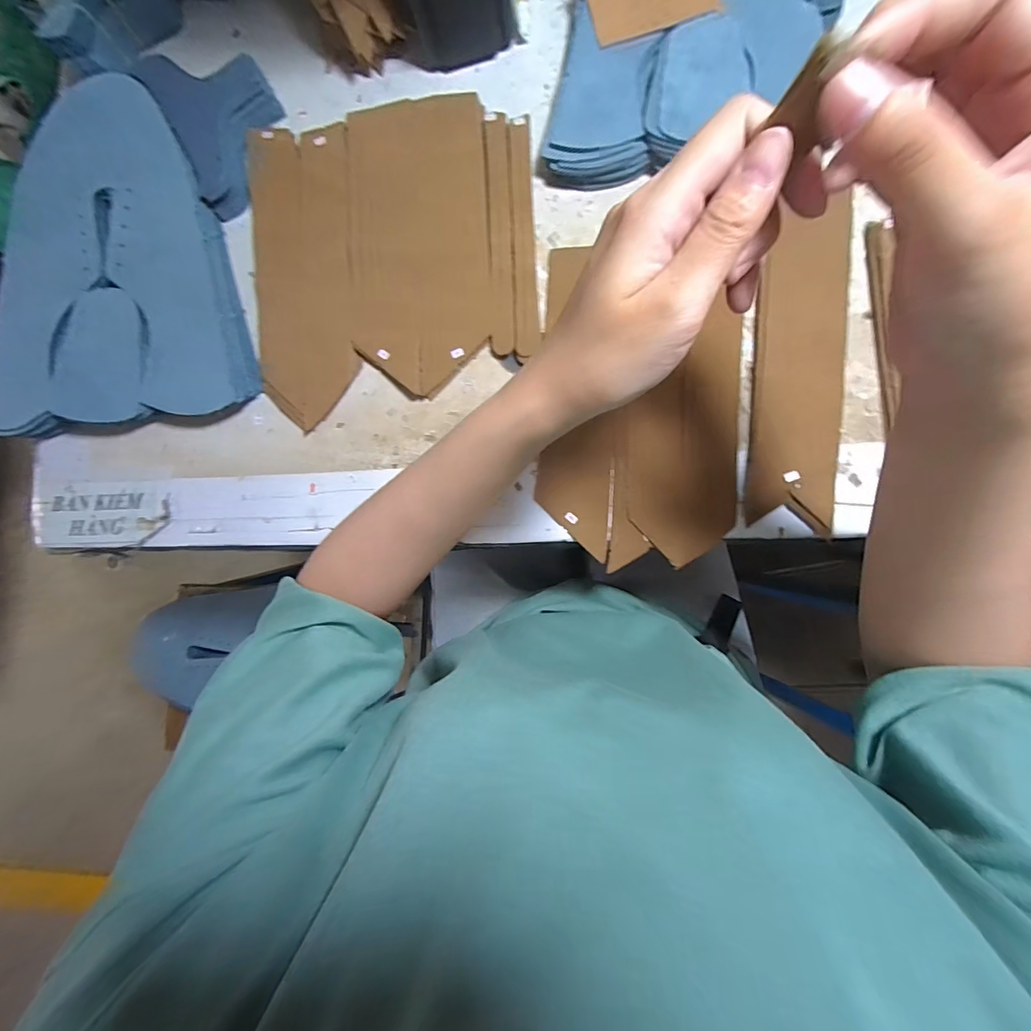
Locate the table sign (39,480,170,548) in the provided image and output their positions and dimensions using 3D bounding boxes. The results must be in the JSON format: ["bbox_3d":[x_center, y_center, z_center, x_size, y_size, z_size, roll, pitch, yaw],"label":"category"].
[{"bbox_3d":[-0.343,-0.002,0.382,0.115,0.009,0.054,-3,80,5],"label":"table sign"}]

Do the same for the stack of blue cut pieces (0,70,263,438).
[{"bbox_3d":[-0.331,-0.215,0.382,0.220,0.032,0.283,-5,85,6],"label":"stack of blue cut pieces"}]

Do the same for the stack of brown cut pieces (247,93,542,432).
[{"bbox_3d":[-0.097,-0.209,0.365,0.223,0.016,0.239,-4,85,6],"label":"stack of brown cut pieces"}]

